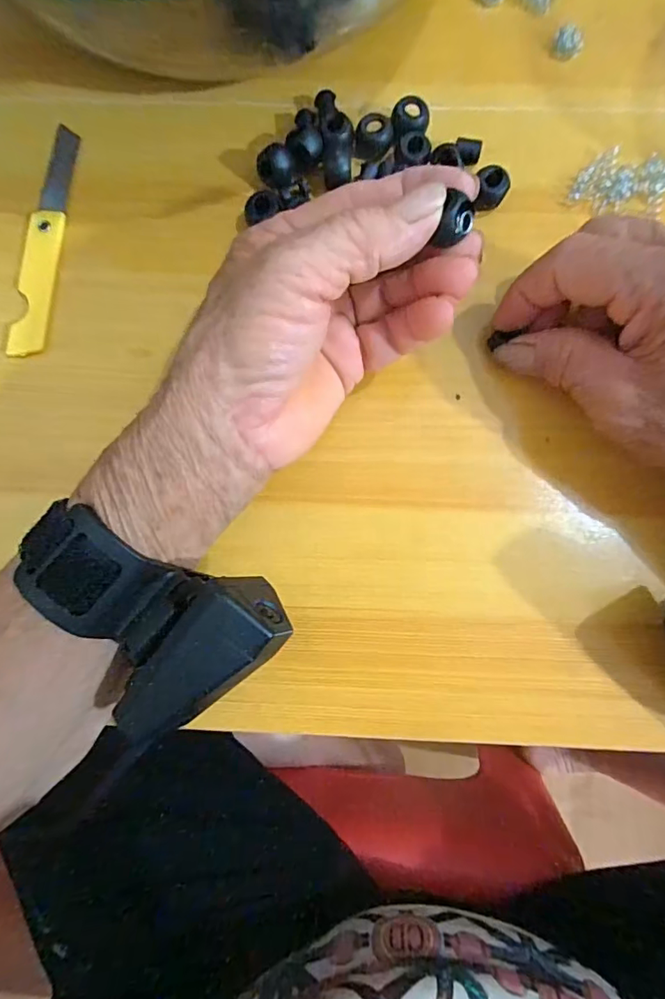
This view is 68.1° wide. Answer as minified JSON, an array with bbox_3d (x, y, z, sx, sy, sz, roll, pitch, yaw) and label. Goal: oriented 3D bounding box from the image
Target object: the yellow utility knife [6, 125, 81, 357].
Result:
[{"bbox_3d":[-0.136,-0.123,0.235,0.018,0.004,0.113,7,84,2],"label":"yellow utility knife"}]

